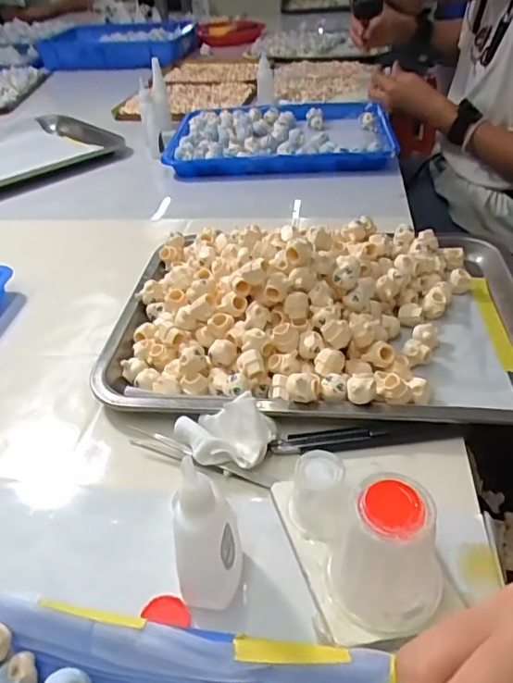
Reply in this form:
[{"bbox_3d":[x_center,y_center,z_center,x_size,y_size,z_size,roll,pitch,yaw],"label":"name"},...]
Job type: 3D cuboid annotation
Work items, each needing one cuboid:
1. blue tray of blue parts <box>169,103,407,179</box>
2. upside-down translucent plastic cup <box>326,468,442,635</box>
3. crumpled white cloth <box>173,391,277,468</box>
[{"bbox_3d":[0.038,-0.328,0.856,0.334,0.040,0.243,1,39,4],"label":"blue tray of blue parts"},{"bbox_3d":[0.064,0.107,0.262,0.050,0.068,0.047,-2,39,1],"label":"upside-down translucent plastic cup"},{"bbox_3d":[-0.022,0.060,0.359,0.066,0.029,0.040,2,39,6],"label":"crumpled white cloth"}]

